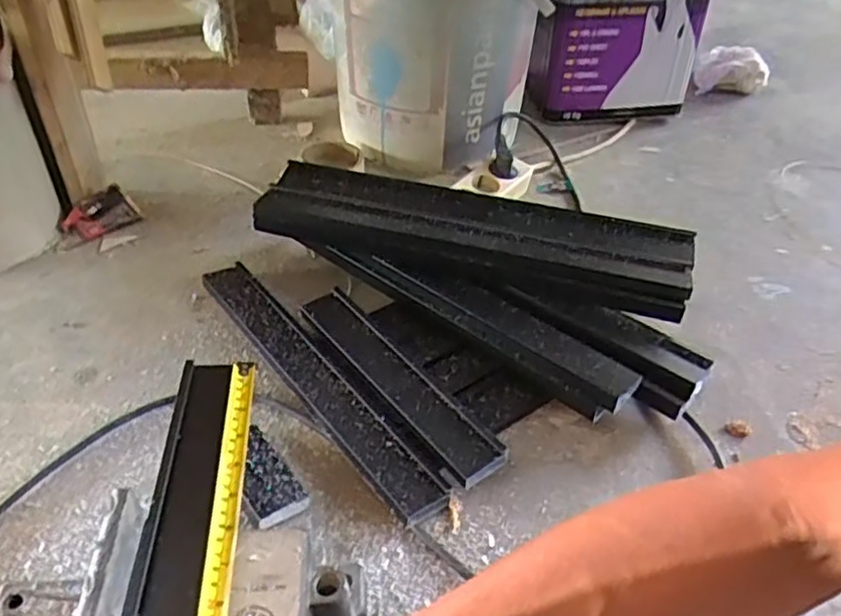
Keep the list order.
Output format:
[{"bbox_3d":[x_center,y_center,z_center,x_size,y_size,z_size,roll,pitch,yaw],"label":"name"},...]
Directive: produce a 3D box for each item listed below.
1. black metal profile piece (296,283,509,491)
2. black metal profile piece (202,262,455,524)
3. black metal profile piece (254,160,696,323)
[{"bbox_3d":[-0.026,0.063,0.642,0.047,0.025,0.262,-25,48,-29],"label":"black metal profile piece"},{"bbox_3d":[-0.103,0.062,0.668,0.054,0.030,0.373,-25,48,-29],"label":"black metal profile piece"},{"bbox_3d":[0.054,-0.082,0.746,0.449,0.050,0.106,14,42,11],"label":"black metal profile piece"}]

